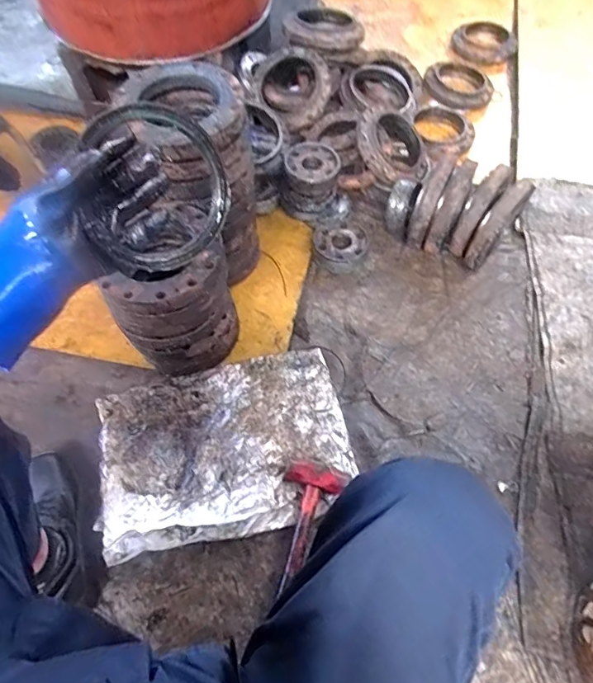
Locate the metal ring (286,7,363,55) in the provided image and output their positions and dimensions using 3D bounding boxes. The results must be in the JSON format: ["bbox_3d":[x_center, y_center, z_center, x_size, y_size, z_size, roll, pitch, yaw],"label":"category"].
[{"bbox_3d":[0.058,-0.763,1.126,0.164,0.045,0.170,0,60,-1],"label":"metal ring"}]

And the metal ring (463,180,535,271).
[{"bbox_3d":[0.434,-0.254,0.981,0.046,0.194,0.225,35,66,17],"label":"metal ring"}]

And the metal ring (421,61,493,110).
[{"bbox_3d":[0.470,-0.747,1.338,0.197,0.030,0.197,1,61,-2],"label":"metal ring"}]

